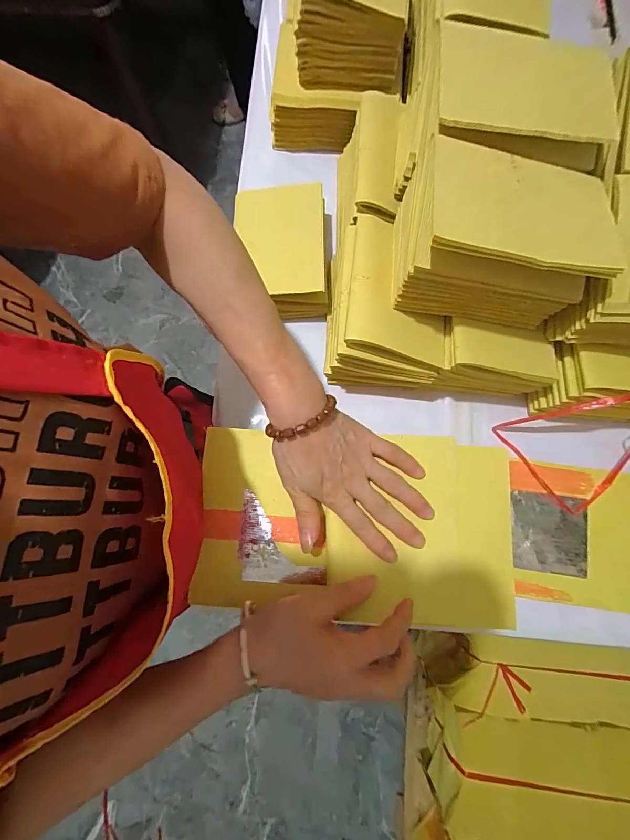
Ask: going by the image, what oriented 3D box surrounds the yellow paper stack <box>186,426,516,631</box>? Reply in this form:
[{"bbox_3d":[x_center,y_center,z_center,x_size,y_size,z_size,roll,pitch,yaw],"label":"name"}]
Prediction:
[{"bbox_3d":[0.033,0.089,0.320,0.271,0.024,0.152,3,76,4],"label":"yellow paper stack"}]

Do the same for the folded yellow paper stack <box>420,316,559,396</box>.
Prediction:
[{"bbox_3d":[0.197,-0.066,0.411,0.122,0.079,0.063,5,79,2],"label":"folded yellow paper stack"}]

